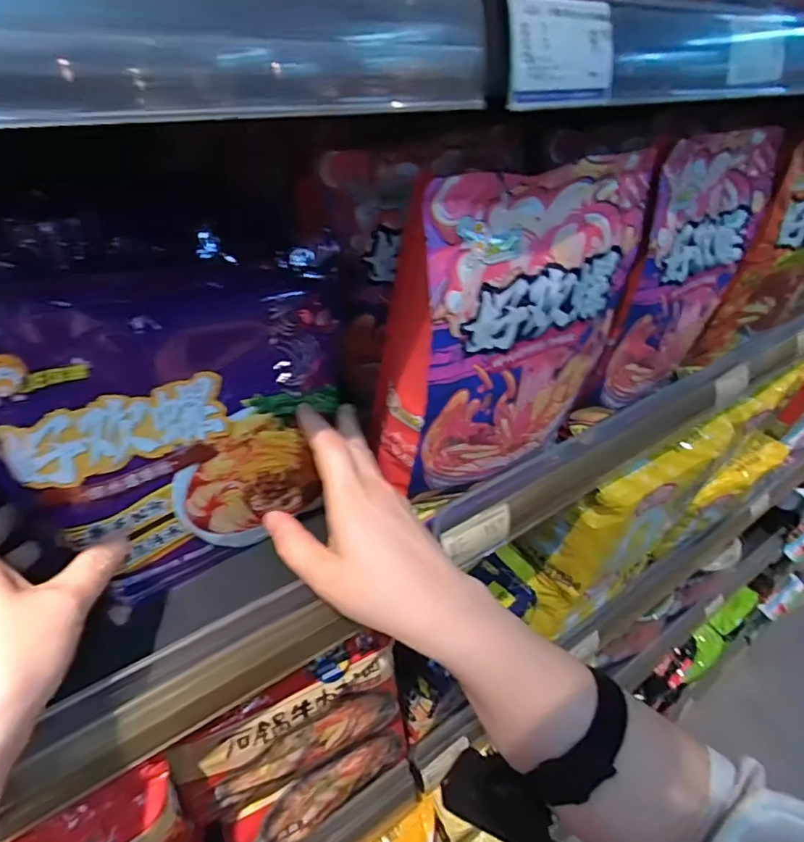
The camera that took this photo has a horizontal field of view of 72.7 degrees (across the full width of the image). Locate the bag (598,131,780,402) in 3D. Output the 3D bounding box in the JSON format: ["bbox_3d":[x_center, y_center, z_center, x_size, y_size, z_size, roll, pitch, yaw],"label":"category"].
[{"bbox_3d":[0.239,-0.116,0.454,0.040,0.210,0.175,29,42,33],"label":"bag"}]

